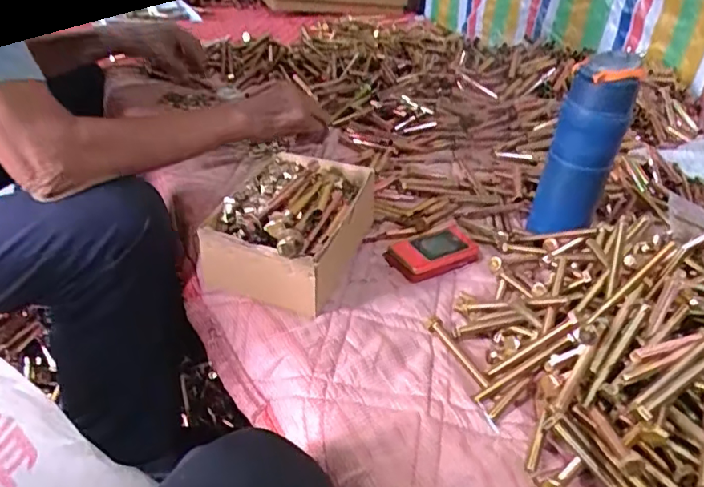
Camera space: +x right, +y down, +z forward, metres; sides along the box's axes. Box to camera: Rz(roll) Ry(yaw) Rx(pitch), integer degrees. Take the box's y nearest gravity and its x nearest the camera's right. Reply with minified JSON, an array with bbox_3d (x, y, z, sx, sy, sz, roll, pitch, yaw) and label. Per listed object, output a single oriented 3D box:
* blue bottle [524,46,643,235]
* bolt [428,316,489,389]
[{"bbox_3d":[0.277,-0.112,0.682,0.073,0.211,0.060,23,39,22],"label":"blue bottle"},{"bbox_3d":[0.105,0.106,0.547,0.017,0.013,0.094,-12,39,-24],"label":"bolt"}]

